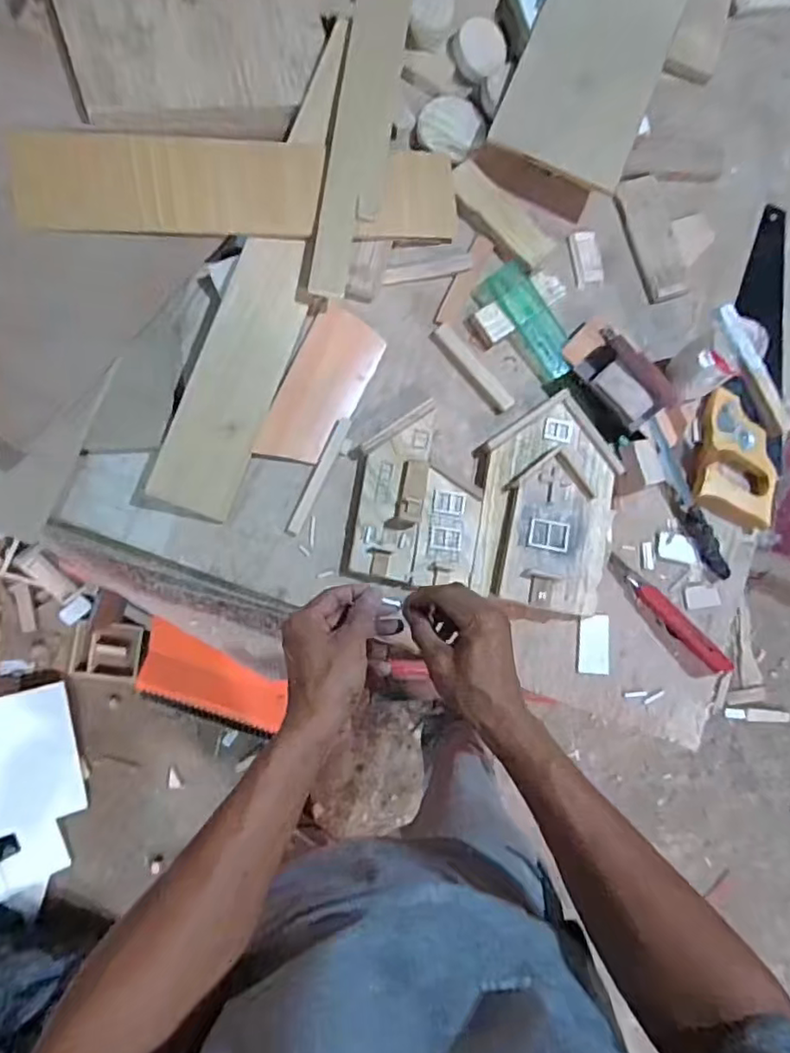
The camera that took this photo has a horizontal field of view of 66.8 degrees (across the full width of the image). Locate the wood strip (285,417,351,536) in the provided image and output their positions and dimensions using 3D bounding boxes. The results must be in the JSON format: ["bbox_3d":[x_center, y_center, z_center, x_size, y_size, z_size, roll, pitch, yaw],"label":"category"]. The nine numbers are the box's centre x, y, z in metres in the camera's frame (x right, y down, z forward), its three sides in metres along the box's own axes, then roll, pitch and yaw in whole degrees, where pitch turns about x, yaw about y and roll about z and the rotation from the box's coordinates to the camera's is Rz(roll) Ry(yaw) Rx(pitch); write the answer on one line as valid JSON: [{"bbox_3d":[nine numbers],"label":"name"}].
[{"bbox_3d":[-0.082,-0.054,0.648,0.014,0.008,0.138,25,81,-1],"label":"wood strip"}]

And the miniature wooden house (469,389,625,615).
[{"bbox_3d":[0.167,-0.029,0.656,0.153,0.031,0.231,10,81,-4],"label":"miniature wooden house"}]

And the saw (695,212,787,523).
[{"bbox_3d":[0.439,-0.204,0.715,0.092,0.028,0.411,16,81,-3],"label":"saw"}]

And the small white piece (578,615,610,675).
[{"bbox_3d":[0.222,0.131,0.664,0.034,0.008,0.063,1,82,-5],"label":"small white piece"}]

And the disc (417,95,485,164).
[{"bbox_3d":[0.068,-0.477,0.712,0.077,0.014,0.083,1,82,-5],"label":"disc"}]

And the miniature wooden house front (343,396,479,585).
[{"bbox_3d":[0.022,-0.032,0.648,0.139,0.026,0.188,4,82,-5],"label":"miniature wooden house front"}]

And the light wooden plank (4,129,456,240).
[{"bbox_3d":[-0.150,-0.359,0.636,0.445,0.013,0.099,-7,95,-17],"label":"light wooden plank"}]

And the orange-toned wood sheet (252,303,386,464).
[{"bbox_3d":[-0.078,-0.154,0.662,0.080,0.009,0.189,25,80,-6],"label":"orange-toned wood sheet"}]

